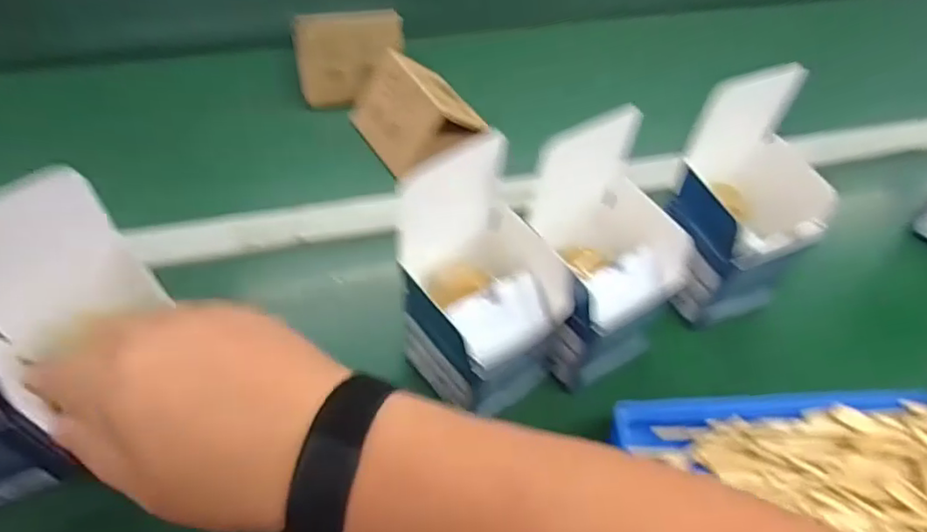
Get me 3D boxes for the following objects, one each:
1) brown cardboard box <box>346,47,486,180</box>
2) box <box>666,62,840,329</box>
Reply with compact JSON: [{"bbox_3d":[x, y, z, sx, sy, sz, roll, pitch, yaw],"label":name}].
[{"bbox_3d":[-0.042,-0.151,0.587,0.098,0.060,0.117,-26,60,-22],"label":"brown cardboard box"},{"bbox_3d":[0.215,-0.047,0.469,0.094,0.166,0.104,-13,56,-15],"label":"box"}]

